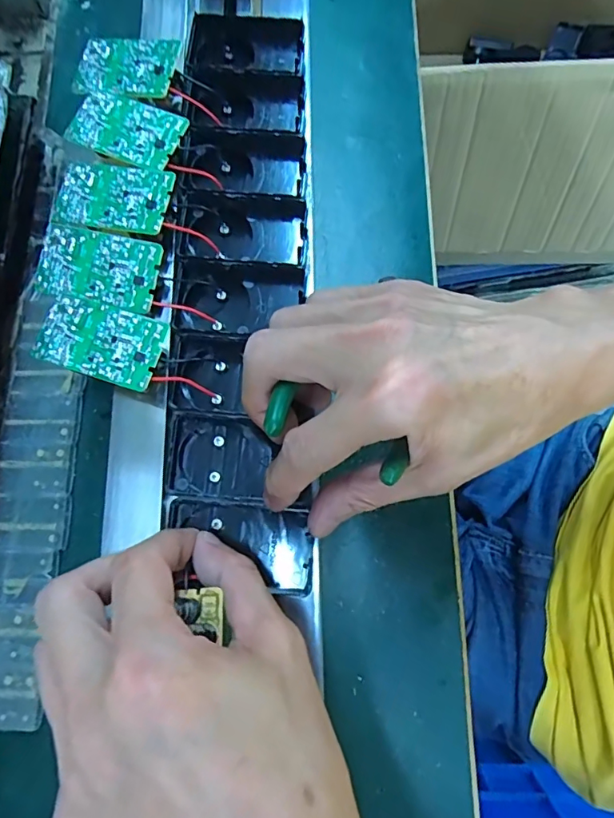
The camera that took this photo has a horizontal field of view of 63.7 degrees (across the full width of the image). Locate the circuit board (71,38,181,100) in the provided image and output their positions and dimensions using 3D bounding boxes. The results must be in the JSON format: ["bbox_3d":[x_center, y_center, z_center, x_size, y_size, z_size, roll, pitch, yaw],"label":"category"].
[{"bbox_3d":[-0.105,-0.199,0.287,0.062,0.004,0.037,10,81,13],"label":"circuit board"}]

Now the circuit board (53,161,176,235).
[{"bbox_3d":[-0.106,-0.116,0.266,0.064,0.004,0.039,12,78,6],"label":"circuit board"}]

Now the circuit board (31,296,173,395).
[{"bbox_3d":[-0.104,-0.035,0.248,0.063,0.004,0.037,17,79,7],"label":"circuit board"}]

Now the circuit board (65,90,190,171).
[{"bbox_3d":[-0.101,-0.159,0.277,0.064,0.004,0.038,21,79,8],"label":"circuit board"}]

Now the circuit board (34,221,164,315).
[{"bbox_3d":[-0.110,-0.075,0.259,0.063,0.008,0.036,11,78,5],"label":"circuit board"}]

